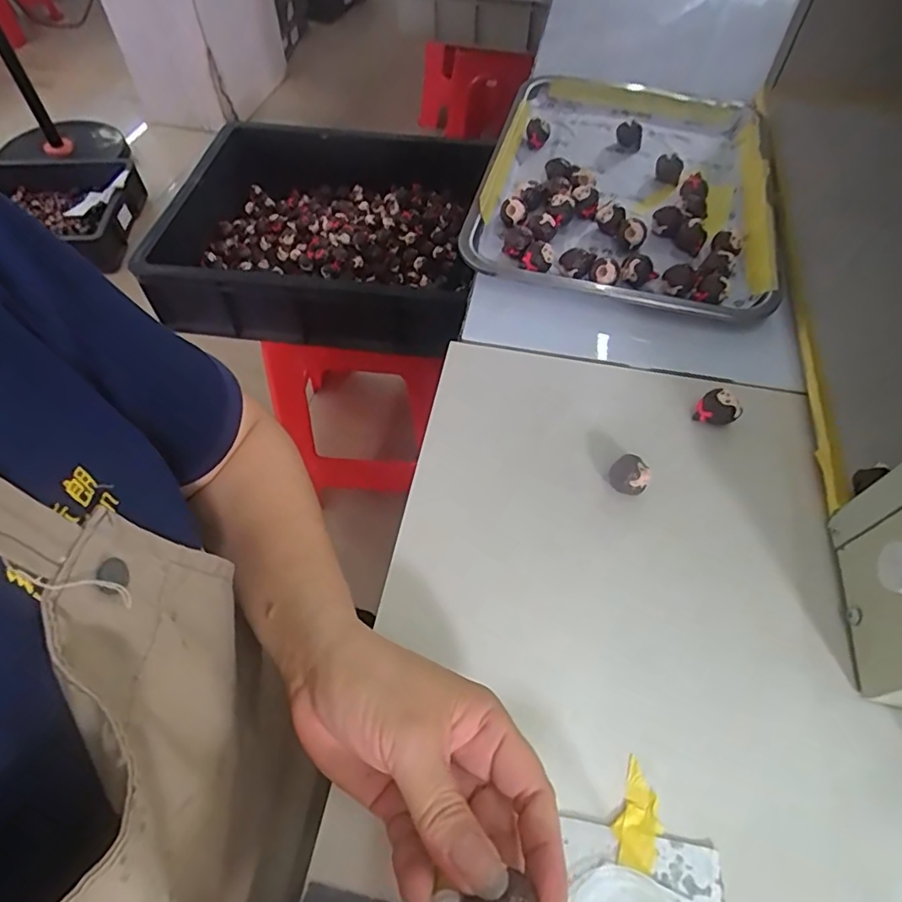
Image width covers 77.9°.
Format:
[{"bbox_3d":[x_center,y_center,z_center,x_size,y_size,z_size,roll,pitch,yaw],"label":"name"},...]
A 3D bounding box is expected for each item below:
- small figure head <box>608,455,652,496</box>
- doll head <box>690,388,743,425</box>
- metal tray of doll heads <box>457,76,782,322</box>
[{"bbox_3d":[0.114,0.015,0.355,0.024,0.021,0.021,32,61,19],"label":"small figure head"},{"bbox_3d":[0.184,-0.027,0.387,0.026,0.026,0.019,36,62,21],"label":"doll head"},{"bbox_3d":[0.176,-0.278,0.547,0.255,0.030,0.382,12,56,8],"label":"metal tray of doll heads"}]

